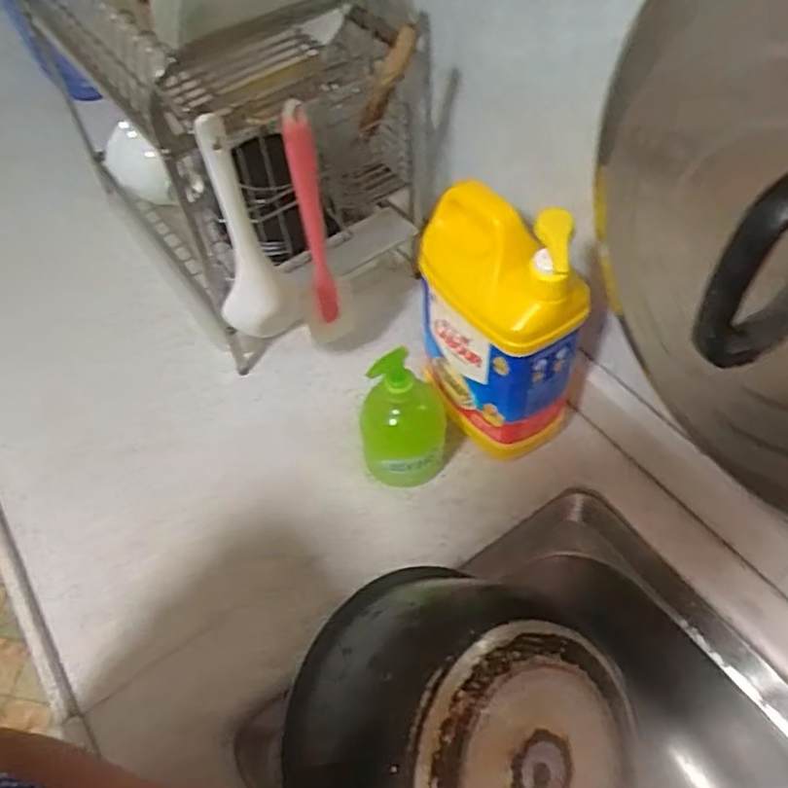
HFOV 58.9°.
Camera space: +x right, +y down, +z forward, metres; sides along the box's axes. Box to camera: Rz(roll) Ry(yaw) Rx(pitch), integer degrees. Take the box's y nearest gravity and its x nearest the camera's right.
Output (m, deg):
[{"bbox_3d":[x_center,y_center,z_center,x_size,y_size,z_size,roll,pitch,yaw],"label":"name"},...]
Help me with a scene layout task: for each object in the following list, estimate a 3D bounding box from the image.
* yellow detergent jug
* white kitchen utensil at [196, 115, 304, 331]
[{"bbox_3d":[0.093,-0.066,0.625,0.092,0.256,0.140,-27,55,-15],"label":"yellow detergent jug"},{"bbox_3d":[-0.125,-0.126,0.578,0.064,0.209,0.040,-15,53,-7],"label":"white kitchen utensil"}]

